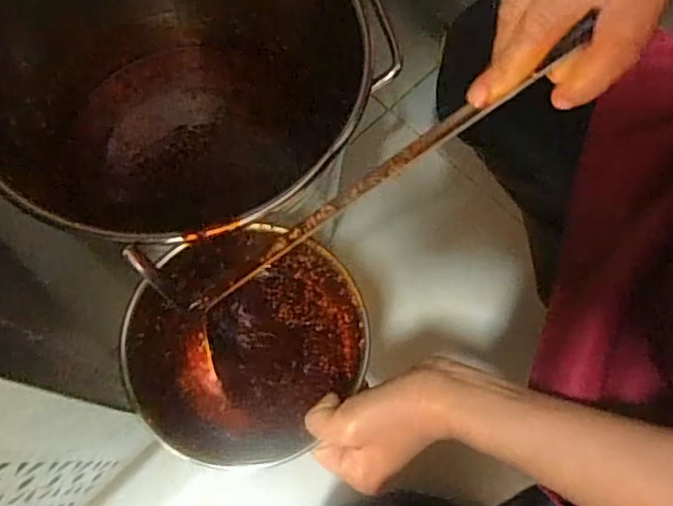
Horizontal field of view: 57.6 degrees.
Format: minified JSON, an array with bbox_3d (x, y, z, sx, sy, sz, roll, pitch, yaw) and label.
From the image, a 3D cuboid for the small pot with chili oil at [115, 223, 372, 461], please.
[{"bbox_3d":[-0.065,0.067,0.432,0.165,0.071,0.149,-14,72,-7],"label":"small pot with chili oil"}]

